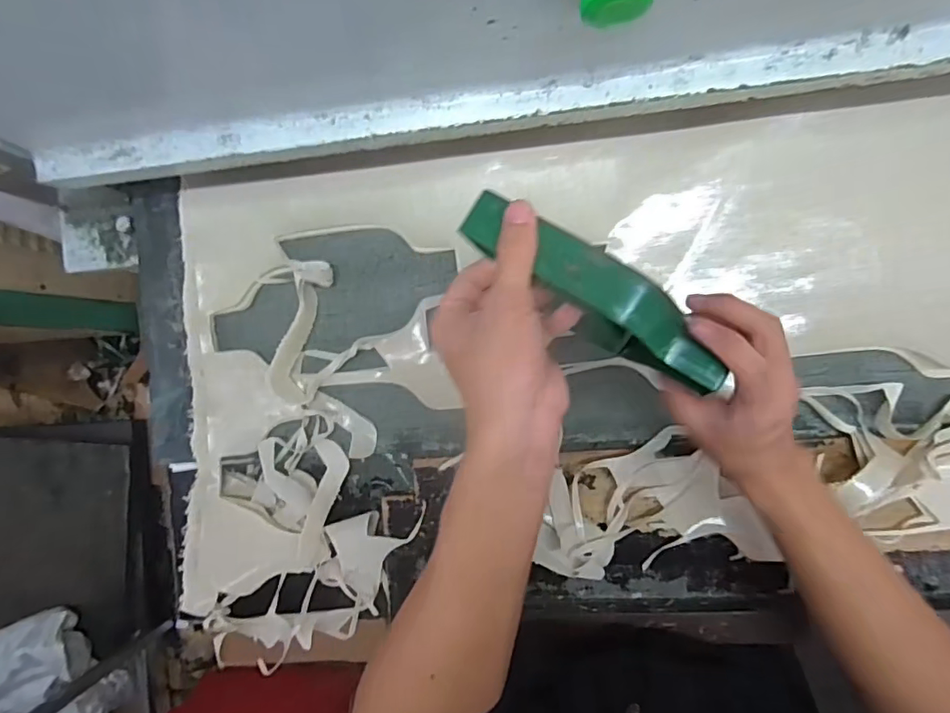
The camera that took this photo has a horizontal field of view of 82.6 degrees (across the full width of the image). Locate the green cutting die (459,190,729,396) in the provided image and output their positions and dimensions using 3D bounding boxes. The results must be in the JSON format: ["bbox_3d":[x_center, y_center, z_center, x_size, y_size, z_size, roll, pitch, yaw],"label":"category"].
[{"bbox_3d":[0.071,-0.037,0.323,0.178,0.022,0.047,36,96,1],"label":"green cutting die"}]

